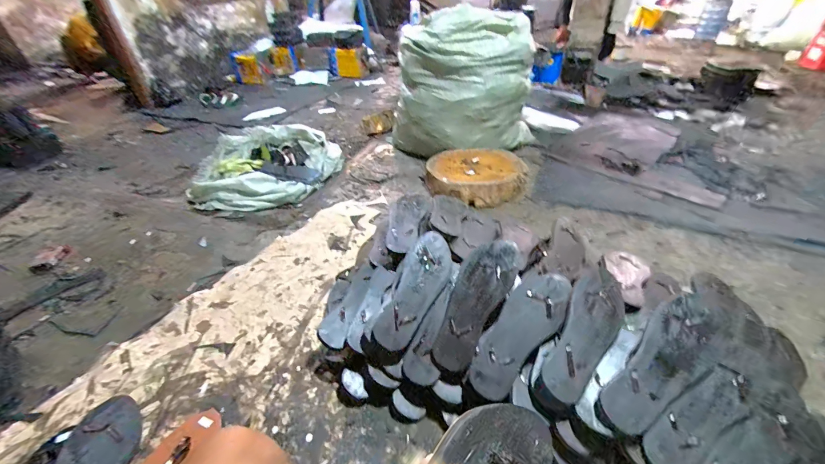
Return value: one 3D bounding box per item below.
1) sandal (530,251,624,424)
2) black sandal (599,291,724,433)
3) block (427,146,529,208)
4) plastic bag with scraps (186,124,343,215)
[{"bbox_3d":[0.286,0.179,0.583,0.085,0.047,0.273,24,69,33],"label":"sandal"},{"bbox_3d":[0.388,0.199,0.536,0.252,0.028,0.094,-41,71,-13],"label":"black sandal"},{"bbox_3d":[0.228,-0.207,1.301,0.379,0.106,0.293,8,37,17],"label":"block"},{"bbox_3d":[-0.614,-0.301,1.455,0.619,0.152,0.515,-18,38,-19],"label":"plastic bag with scraps"}]

